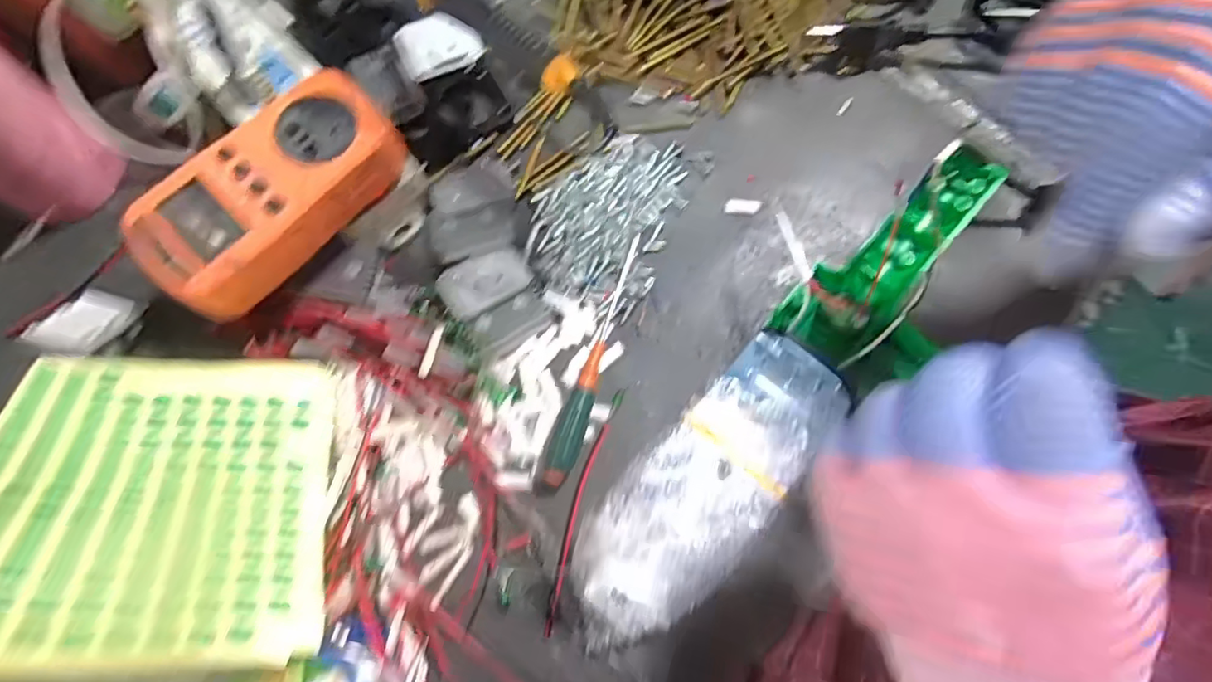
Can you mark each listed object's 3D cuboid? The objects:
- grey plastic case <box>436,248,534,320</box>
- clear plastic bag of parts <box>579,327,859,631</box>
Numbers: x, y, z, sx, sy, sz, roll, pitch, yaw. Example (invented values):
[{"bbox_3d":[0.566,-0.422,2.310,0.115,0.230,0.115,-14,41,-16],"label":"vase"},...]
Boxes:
[{"bbox_3d":[-0.068,-0.033,0.329,0.048,0.014,0.030,-30,78,-9],"label":"grey plastic case"},{"bbox_3d":[0.050,0.071,0.292,0.061,0.040,0.159,44,78,10],"label":"clear plastic bag of parts"}]

